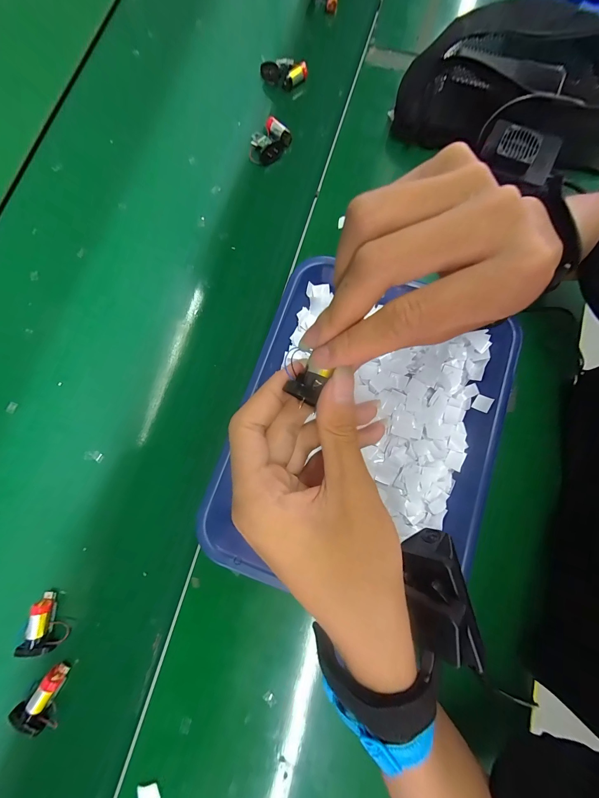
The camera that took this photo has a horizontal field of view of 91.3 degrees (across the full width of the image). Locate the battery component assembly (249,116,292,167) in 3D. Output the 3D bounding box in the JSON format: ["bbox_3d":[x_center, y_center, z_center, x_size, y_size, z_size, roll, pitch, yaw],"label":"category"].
[{"bbox_3d":[-0.041,-0.348,0.398,0.048,0.020,0.059,23,82,3],"label":"battery component assembly"}]

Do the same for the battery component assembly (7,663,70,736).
[{"bbox_3d":[-0.238,0.284,0.278,0.039,0.022,0.046,35,83,5],"label":"battery component assembly"}]

